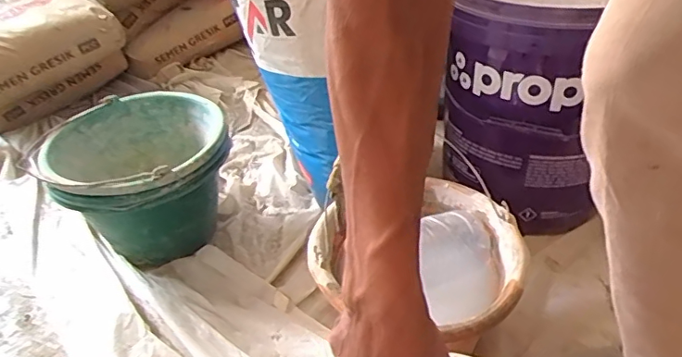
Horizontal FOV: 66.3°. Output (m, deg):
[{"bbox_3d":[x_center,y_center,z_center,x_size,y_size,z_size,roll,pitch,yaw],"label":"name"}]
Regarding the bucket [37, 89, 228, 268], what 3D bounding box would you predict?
[{"bbox_3d":[-0.301,0.014,0.840,0.248,0.208,0.258,-4,37,3],"label":"bucket"}]

